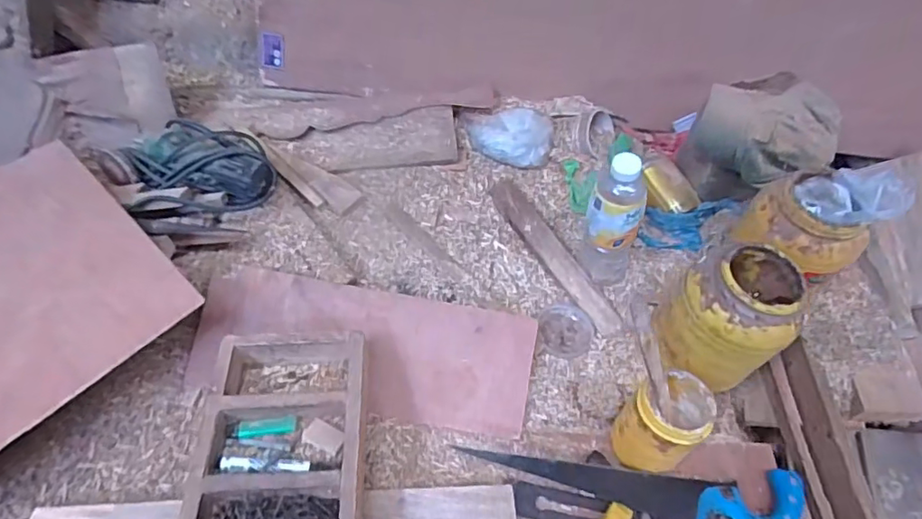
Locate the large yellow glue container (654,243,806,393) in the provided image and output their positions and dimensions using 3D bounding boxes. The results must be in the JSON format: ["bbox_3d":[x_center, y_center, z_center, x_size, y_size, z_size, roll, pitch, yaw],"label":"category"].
[{"bbox_3d":[0.377,0.079,0.760,0.154,0.175,0.138,-27,55,-26],"label":"large yellow glue container"}]

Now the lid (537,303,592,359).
[{"bbox_3d":[0.166,0.112,0.878,0.086,0.019,0.090,2,48,-3],"label":"lid"}]

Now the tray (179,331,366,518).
[{"bbox_3d":[-0.205,0.262,0.627,0.182,0.086,0.362,-1,48,-5],"label":"tray"}]

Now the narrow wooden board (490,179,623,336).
[{"bbox_3d":[0.159,-0.010,0.935,0.054,0.017,0.320,-28,71,-26],"label":"narrow wooden board"}]

